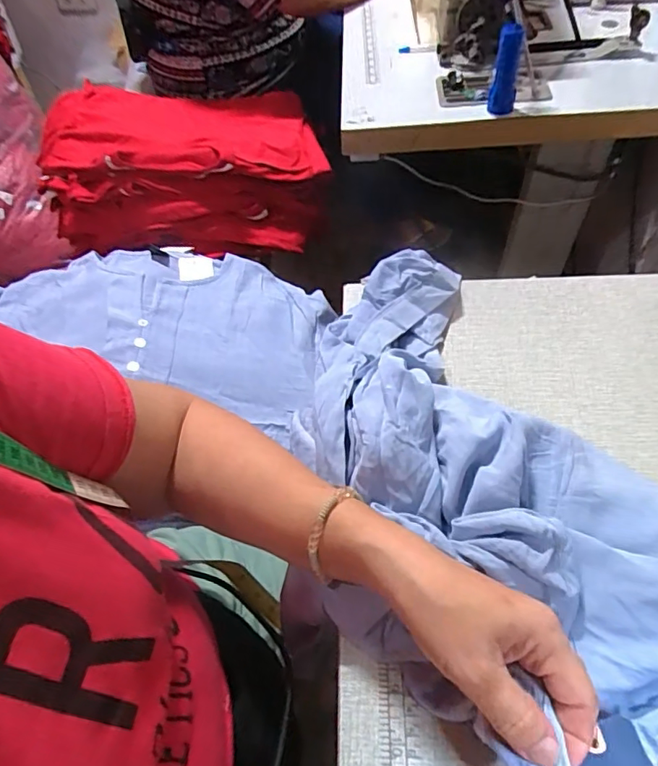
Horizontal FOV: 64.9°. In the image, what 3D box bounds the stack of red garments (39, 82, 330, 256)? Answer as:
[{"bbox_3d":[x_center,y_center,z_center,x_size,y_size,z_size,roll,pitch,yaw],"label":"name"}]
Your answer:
[{"bbox_3d":[-0.258,-0.418,0.983,0.500,0.161,0.323,-2,55,4],"label":"stack of red garments"}]

